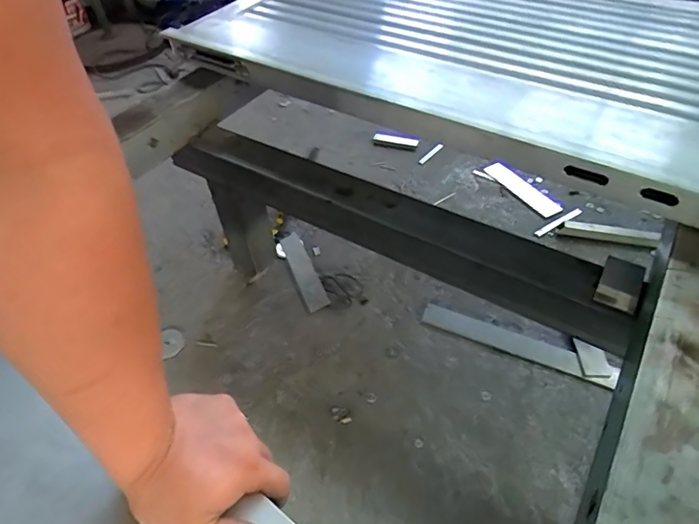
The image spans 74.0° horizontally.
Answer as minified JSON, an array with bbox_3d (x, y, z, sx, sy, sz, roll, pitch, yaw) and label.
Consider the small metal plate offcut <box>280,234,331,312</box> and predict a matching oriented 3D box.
[{"bbox_3d":[-0.111,0.022,1.108,0.054,0.009,0.227,-27,58,-3],"label":"small metal plate offcut"}]

